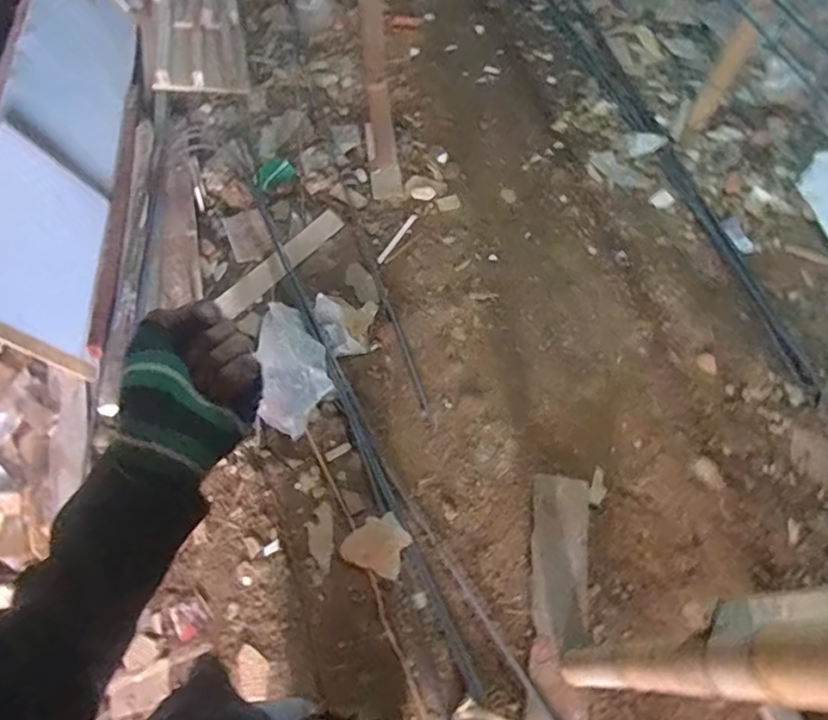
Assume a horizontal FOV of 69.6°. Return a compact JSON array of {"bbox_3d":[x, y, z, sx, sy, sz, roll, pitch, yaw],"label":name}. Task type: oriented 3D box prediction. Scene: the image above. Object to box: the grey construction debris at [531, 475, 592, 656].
[{"bbox_3d":[0.342,0.458,1.387,0.131,0.011,0.383,7,60,3],"label":"grey construction debris"}]

